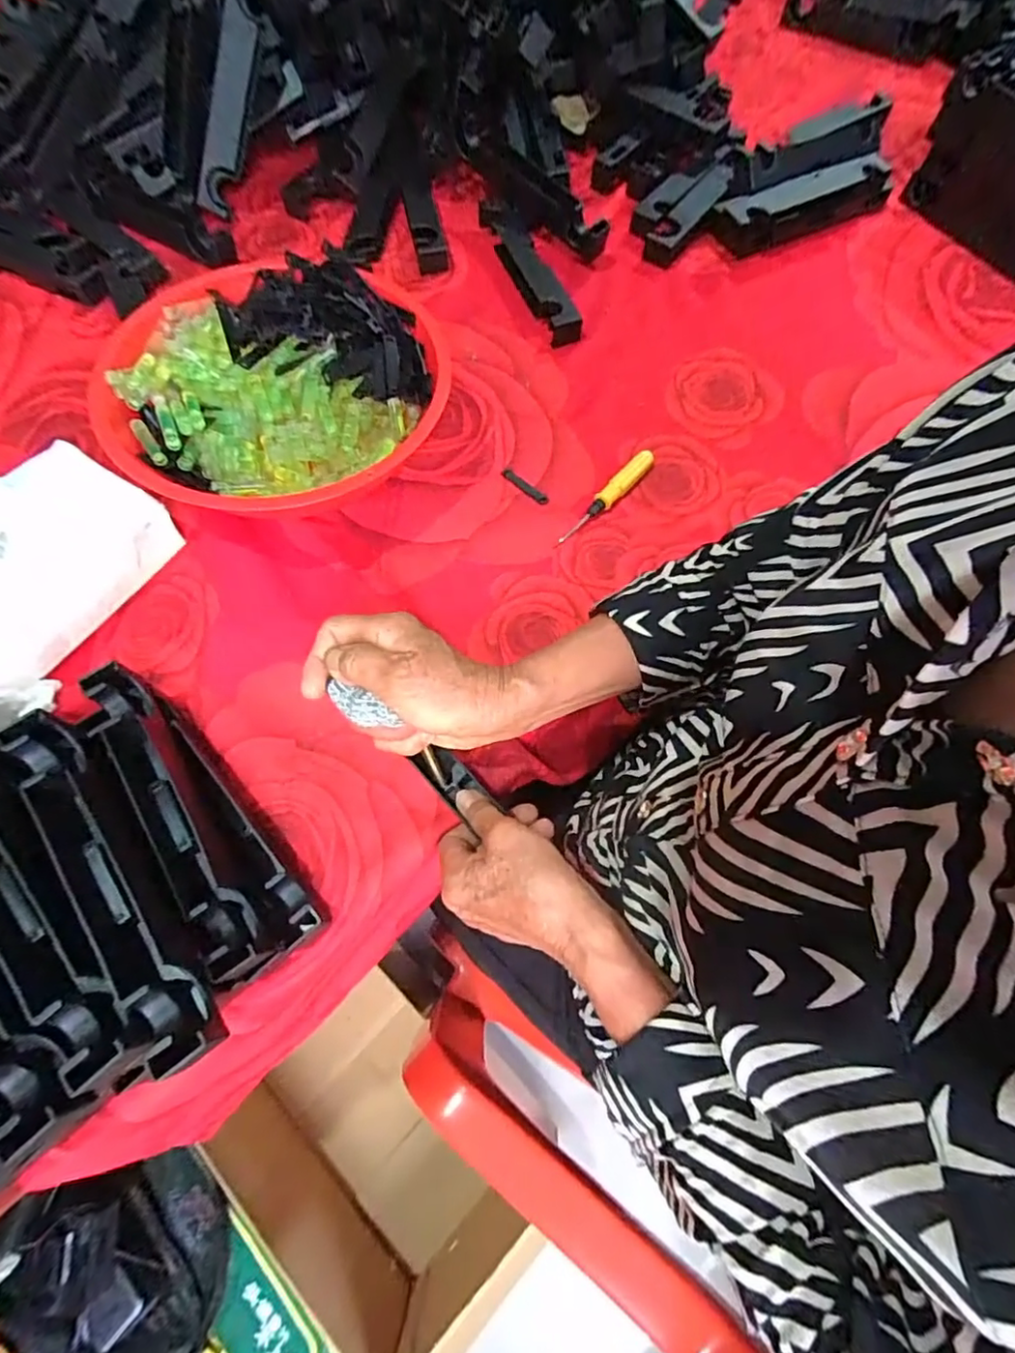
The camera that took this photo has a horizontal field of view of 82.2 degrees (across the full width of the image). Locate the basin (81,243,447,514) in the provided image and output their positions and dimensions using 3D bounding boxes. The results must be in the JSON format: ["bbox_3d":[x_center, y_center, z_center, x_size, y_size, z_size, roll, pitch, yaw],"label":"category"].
[{"bbox_3d":[-0.172,-0.206,0.455,0.237,0.084,0.239,5,68,2],"label":"basin"}]

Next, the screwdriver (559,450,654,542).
[{"bbox_3d":[0.082,-0.148,0.476,0.015,0.011,0.113,41,73,15],"label":"screwdriver"}]

